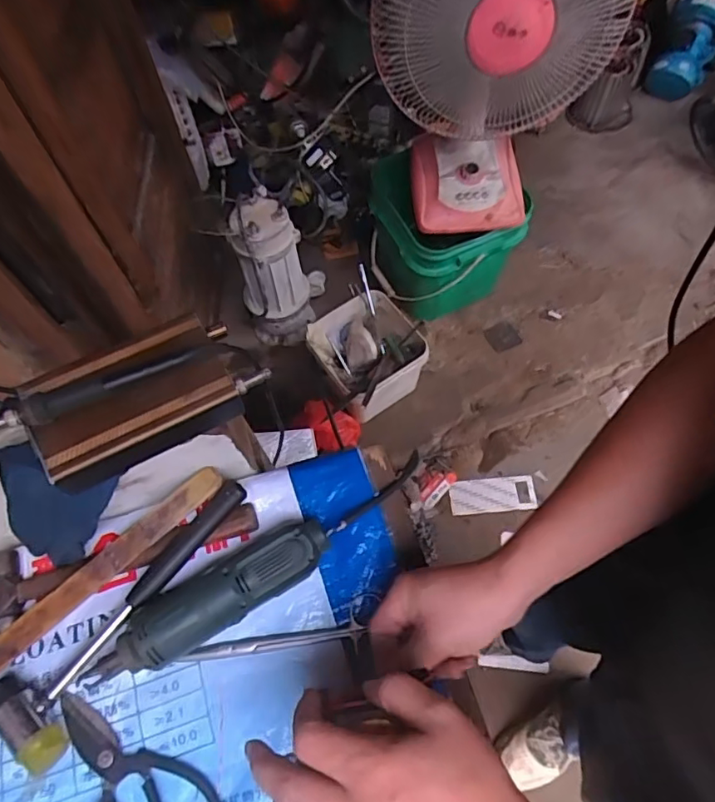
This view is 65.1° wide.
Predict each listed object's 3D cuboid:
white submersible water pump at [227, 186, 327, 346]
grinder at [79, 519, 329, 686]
[{"bbox_3d":[-0.185,-0.305,1.353,0.188,0.394,0.163,-10,63,-2],"label":"white submersible water pump"},{"bbox_3d":[-0.126,0.170,0.477,0.216,0.046,0.056,-30,66,-12],"label":"grinder"}]

